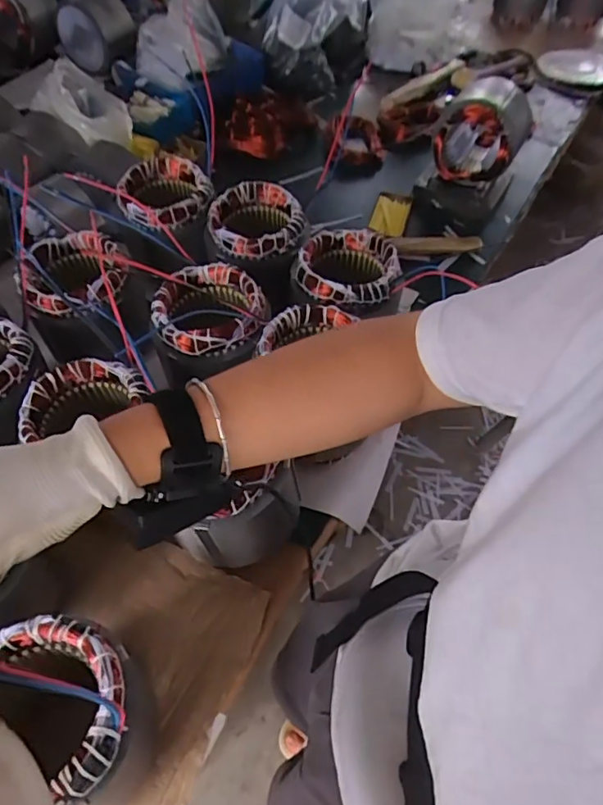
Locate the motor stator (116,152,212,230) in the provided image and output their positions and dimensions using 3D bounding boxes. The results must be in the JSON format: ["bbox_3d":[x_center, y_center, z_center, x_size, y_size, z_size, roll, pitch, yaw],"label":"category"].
[{"bbox_3d":[-0.211,-0.319,0.823,0.128,0.063,0.129,2,55,-3],"label":"motor stator"}]

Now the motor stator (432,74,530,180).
[{"bbox_3d":[0.353,-0.526,1.045,0.159,0.145,0.161,25,57,13],"label":"motor stator"}]

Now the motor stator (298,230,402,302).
[{"bbox_3d":[0.063,-0.177,0.742,0.130,0.066,0.127,17,55,8],"label":"motor stator"}]

